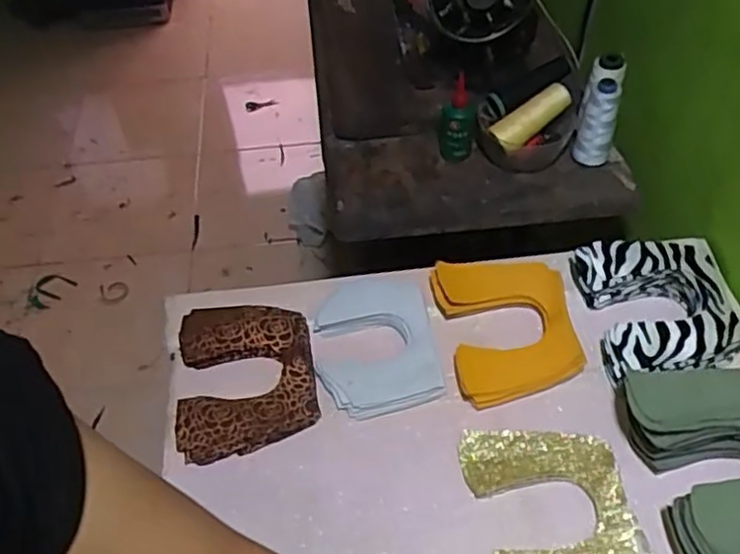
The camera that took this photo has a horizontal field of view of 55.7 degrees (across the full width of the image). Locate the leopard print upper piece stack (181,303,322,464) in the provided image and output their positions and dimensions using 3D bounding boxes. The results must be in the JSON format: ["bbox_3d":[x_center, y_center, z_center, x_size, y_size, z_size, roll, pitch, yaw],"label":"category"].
[{"bbox_3d":[-0.123,0.100,0.701,0.130,0.034,0.162,-9,48,-4],"label":"leopard print upper piece stack"}]

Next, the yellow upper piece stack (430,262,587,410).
[{"bbox_3d":[0.140,0.048,0.713,0.127,0.015,0.157,-12,57,-2],"label":"yellow upper piece stack"}]

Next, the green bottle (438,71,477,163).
[{"bbox_3d":[0.111,-0.203,0.896,0.050,0.096,0.054,15,51,16],"label":"green bottle"}]

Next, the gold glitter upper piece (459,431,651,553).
[{"bbox_3d":[0.158,0.204,0.599,0.128,0.019,0.167,-9,48,-4],"label":"gold glitter upper piece"}]

